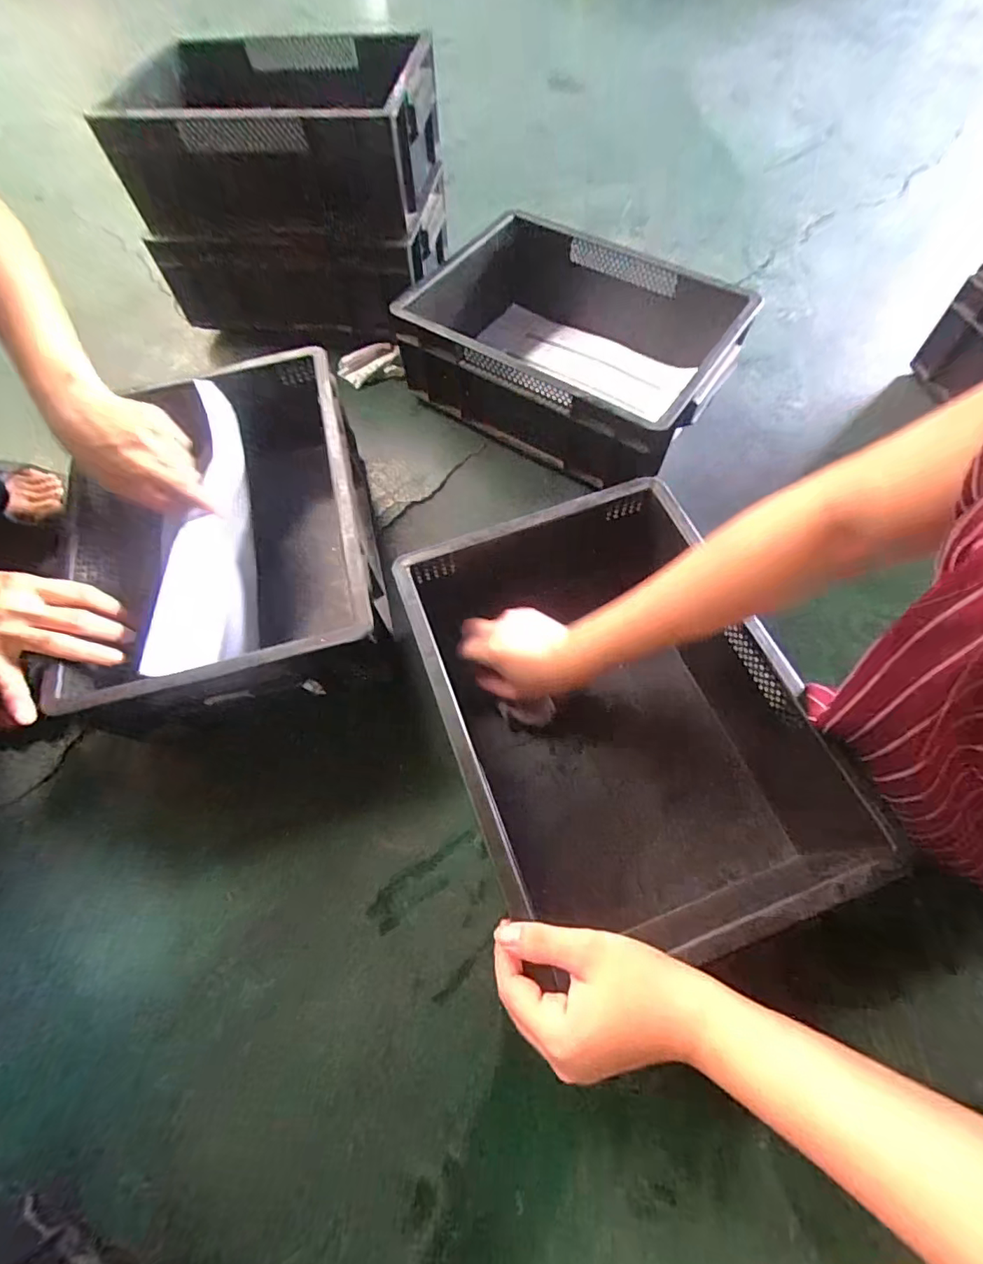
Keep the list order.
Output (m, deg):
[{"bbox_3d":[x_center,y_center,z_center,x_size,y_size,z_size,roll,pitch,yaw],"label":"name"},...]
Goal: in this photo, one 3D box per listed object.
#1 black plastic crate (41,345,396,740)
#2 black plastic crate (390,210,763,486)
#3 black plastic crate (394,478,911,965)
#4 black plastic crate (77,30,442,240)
[{"bbox_3d":[-0.237,-0.081,0.495,0.237,0.139,0.326,-13,64,-5],"label":"black plastic crate"},{"bbox_3d":[0.091,-0.340,0.617,0.350,0.123,0.258,30,68,16],"label":"black plastic crate"},{"bbox_3d":[0.101,0.058,0.433,0.273,0.128,0.338,-18,64,-7],"label":"black plastic crate"},{"bbox_3d":[-0.236,-0.565,0.599,0.330,0.108,0.223,3,63,4],"label":"black plastic crate"}]

